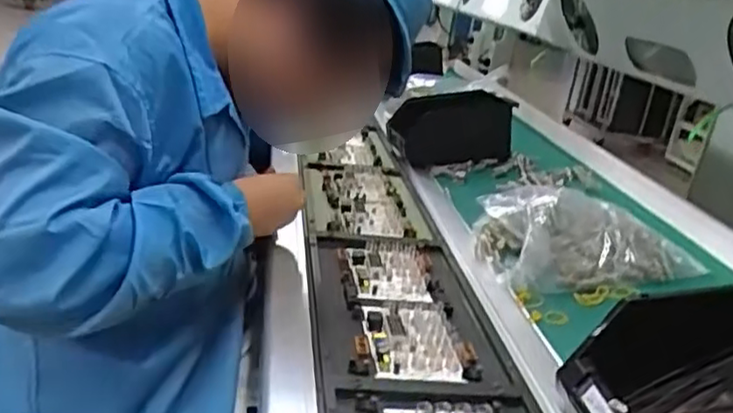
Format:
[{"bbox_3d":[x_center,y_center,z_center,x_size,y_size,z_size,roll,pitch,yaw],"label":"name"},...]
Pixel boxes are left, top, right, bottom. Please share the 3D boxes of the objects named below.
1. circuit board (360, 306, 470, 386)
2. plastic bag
[{"bbox_3d":[0.047,0.136,0.701,0.083,0.015,0.141,4,21,-8],"label":"circuit board"},{"bbox_3d":[0.298,0.044,0.904,0.284,0.089,0.199,8,21,3],"label":"plastic bag"}]

